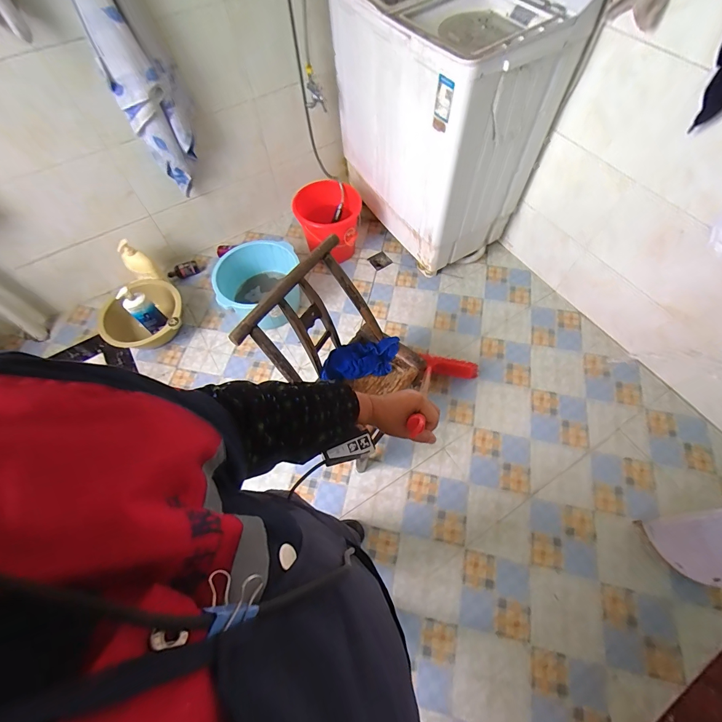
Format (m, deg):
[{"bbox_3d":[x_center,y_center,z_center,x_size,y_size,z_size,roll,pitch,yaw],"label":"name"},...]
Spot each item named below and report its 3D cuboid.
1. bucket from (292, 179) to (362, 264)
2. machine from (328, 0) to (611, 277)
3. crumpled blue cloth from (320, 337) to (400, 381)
[{"bbox_3d":[-0.145,-0.646,1.725,0.309,0.296,0.332,-14,63,-5],"label":"bucket"},{"bbox_3d":[0.265,-0.963,1.446,0.483,0.895,0.863,-28,65,-12],"label":"machine"},{"bbox_3d":[0.001,-0.005,1.185,0.275,0.048,0.135,-12,63,-4],"label":"crumpled blue cloth"}]

